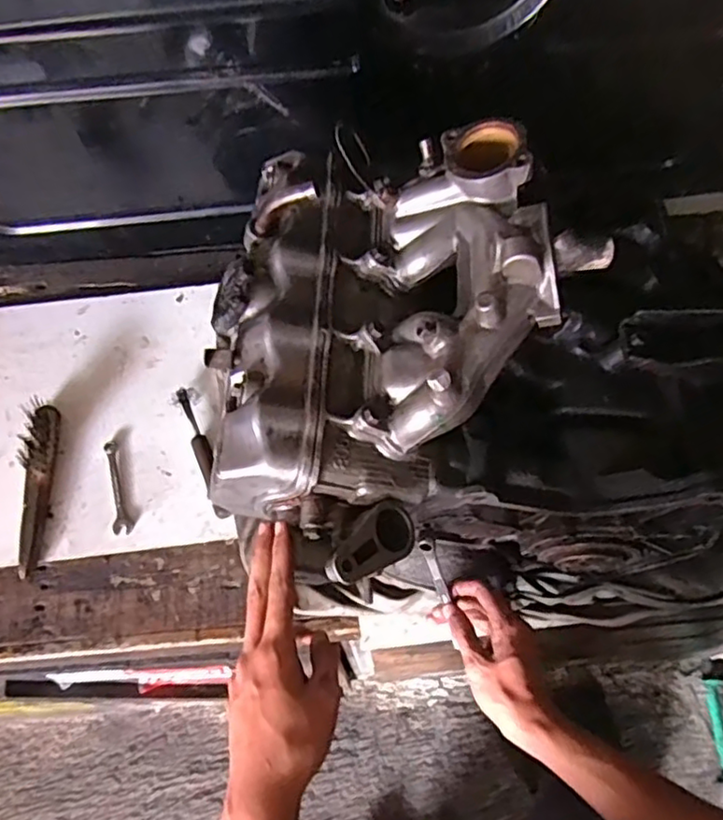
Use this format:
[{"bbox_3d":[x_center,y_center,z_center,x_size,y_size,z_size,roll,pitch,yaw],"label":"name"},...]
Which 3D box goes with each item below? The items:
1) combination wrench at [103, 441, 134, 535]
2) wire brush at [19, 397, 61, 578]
[{"bbox_3d":[-0.292,0.091,0.765,0.021,0.009,0.120,-17,61,-8],"label":"combination wrench"},{"bbox_3d":[-0.382,0.082,0.749,0.031,0.038,0.207,-3,60,0],"label":"wire brush"}]

